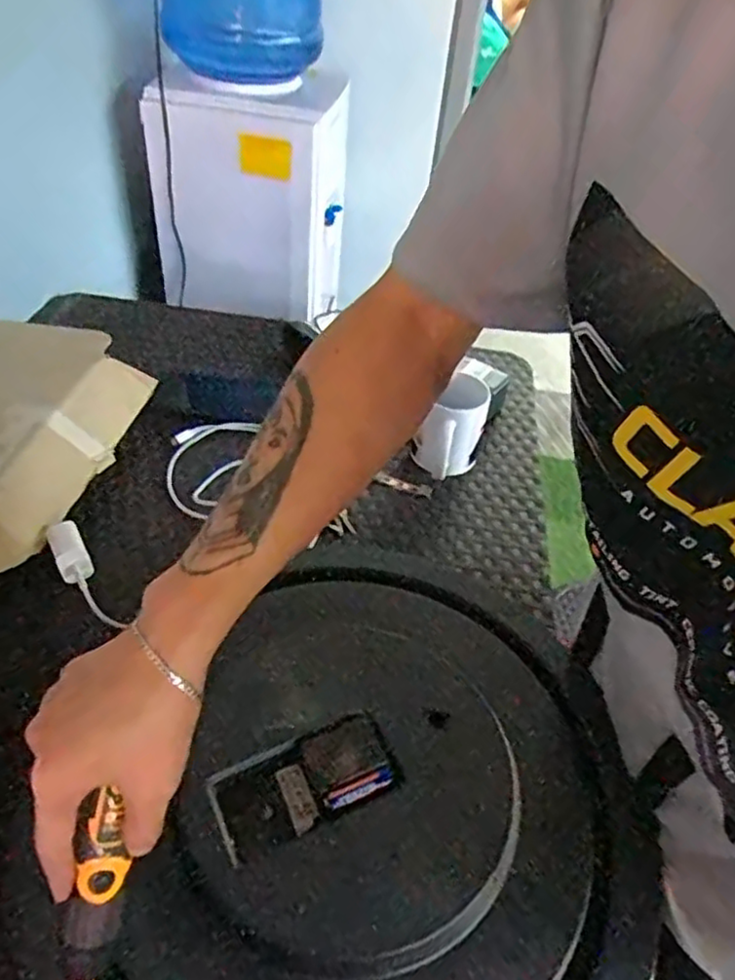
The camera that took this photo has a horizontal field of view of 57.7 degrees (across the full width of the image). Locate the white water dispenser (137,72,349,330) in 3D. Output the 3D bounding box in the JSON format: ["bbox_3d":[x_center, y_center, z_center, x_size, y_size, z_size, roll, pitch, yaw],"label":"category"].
[{"bbox_3d":[-0.201,-0.536,1.255,0.312,0.369,0.279,8,43,1],"label":"white water dispenser"}]

